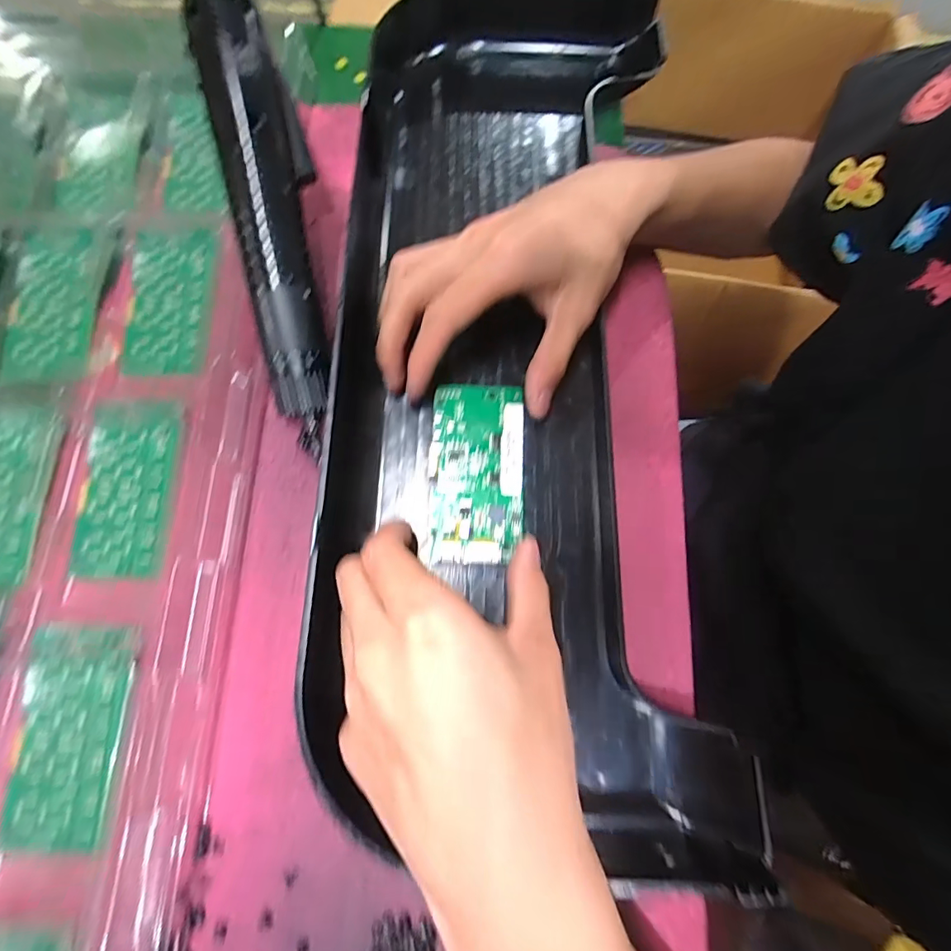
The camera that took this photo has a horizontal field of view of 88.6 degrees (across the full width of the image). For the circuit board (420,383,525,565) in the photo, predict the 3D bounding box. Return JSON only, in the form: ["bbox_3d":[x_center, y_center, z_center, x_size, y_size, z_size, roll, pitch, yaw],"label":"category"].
[{"bbox_3d":[0.000,-0.003,0.255,0.049,0.008,0.097,4,71,0],"label":"circuit board"}]

